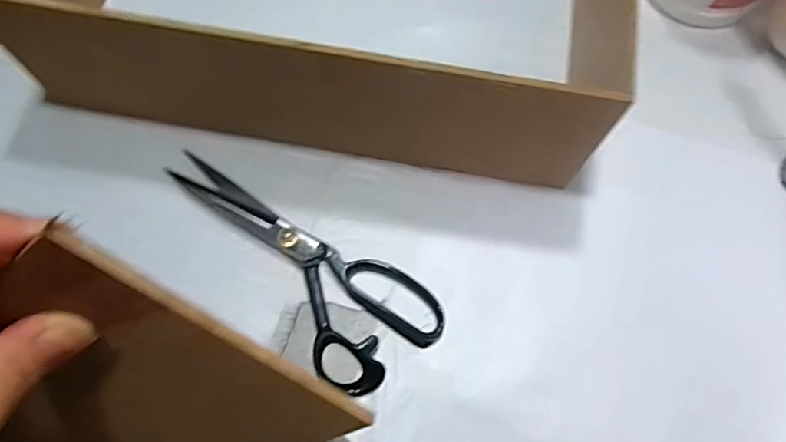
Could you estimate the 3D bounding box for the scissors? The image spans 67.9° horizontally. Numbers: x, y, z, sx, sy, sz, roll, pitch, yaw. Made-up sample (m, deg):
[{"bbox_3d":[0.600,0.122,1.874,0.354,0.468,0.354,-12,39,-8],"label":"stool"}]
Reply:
[{"bbox_3d":[-0.073,0.027,0.448,0.235,0.012,0.095,41,75,11],"label":"scissors"}]

